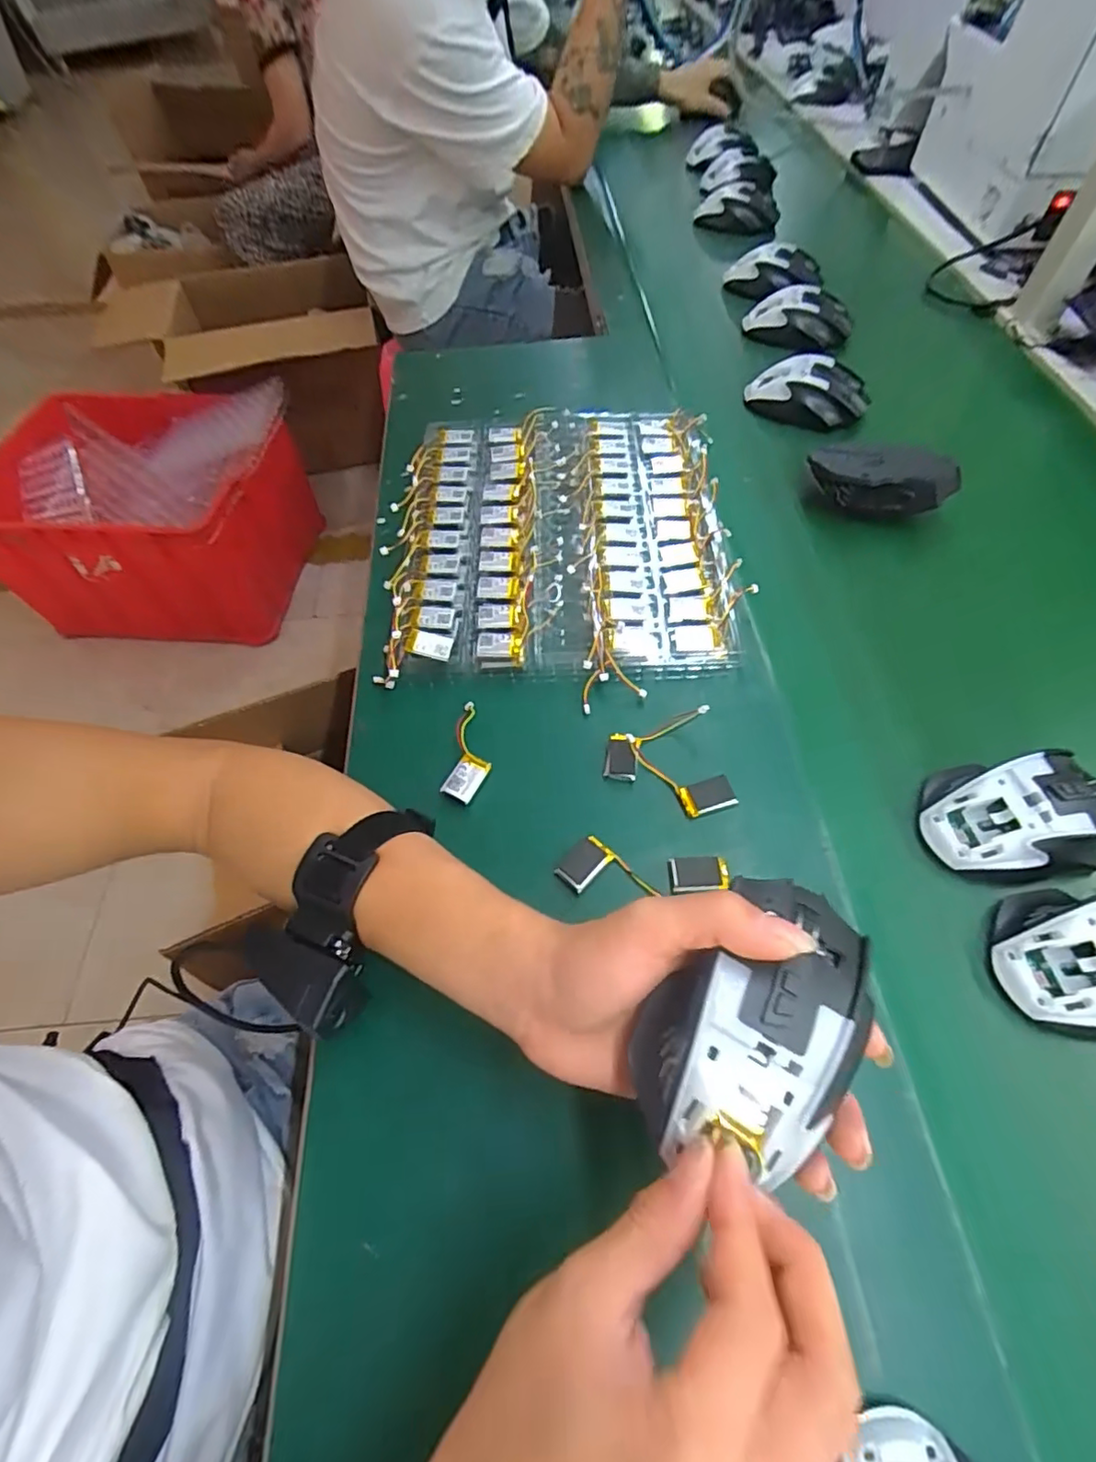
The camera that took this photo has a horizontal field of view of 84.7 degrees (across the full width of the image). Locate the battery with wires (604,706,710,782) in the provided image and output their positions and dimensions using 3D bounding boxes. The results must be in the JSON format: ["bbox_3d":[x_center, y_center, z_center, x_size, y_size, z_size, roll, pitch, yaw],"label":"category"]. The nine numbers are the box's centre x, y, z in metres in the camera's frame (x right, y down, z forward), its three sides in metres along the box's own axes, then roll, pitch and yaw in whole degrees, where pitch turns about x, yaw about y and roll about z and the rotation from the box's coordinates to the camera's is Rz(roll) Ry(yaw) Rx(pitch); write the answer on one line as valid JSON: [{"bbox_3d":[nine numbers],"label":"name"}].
[{"bbox_3d":[0.064,0.003,0.394,0.073,0.025,0.032,-35,63,-17],"label":"battery with wires"}]

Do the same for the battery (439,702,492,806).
[{"bbox_3d":[-0.050,0.011,0.397,0.027,0.009,0.074,7,59,7],"label":"battery"}]

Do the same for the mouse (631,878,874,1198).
[{"bbox_3d":[0.082,0.110,0.227,0.069,0.033,0.109,37,67,22],"label":"mouse"}]

